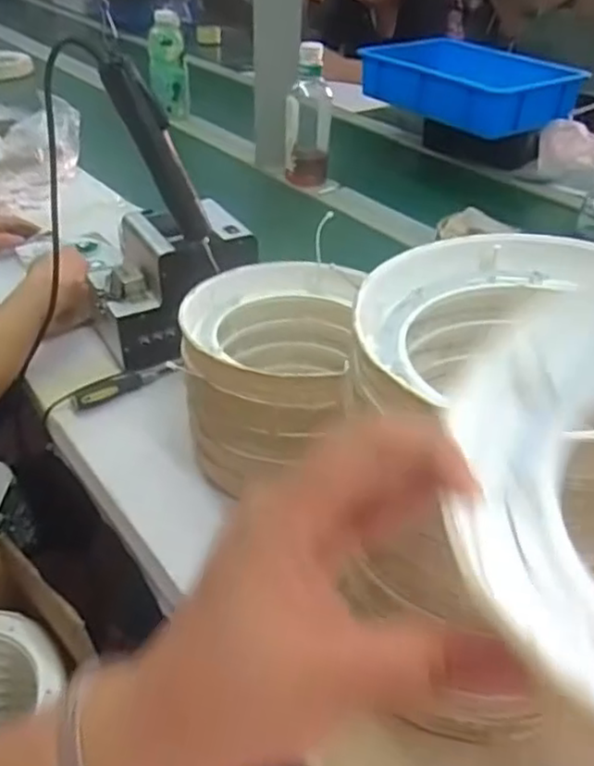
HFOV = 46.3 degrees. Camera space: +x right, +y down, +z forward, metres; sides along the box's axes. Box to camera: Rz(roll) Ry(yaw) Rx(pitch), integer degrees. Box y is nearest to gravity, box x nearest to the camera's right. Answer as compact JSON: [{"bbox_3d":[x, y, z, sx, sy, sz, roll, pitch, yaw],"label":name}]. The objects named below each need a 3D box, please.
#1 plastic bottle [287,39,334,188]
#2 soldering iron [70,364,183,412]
[{"bbox_3d":[0.022,-0.471,1.233,0.079,0.234,0.058,4,36,3],"label":"plastic bottle"},{"bbox_3d":[-0.195,-0.002,0.802,0.131,0.016,0.019,-25,44,-32],"label":"soldering iron"}]

